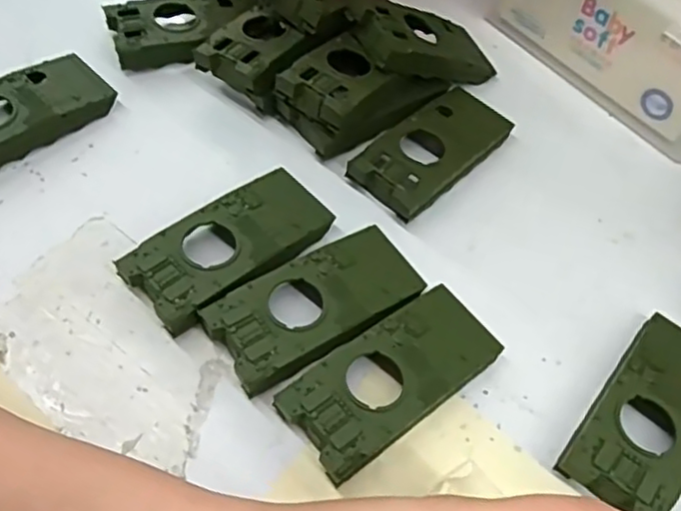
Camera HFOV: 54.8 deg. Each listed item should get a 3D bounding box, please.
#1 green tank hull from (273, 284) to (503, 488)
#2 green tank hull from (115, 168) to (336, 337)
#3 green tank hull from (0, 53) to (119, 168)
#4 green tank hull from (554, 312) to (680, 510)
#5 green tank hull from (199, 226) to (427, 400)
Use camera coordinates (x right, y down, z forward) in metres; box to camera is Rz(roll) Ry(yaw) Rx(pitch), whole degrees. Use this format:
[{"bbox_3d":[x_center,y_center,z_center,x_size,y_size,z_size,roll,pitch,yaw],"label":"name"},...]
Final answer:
[{"bbox_3d":[0.024,0.056,0.303,0.103,0.023,0.047,-32,66,-25],"label":"green tank hull"},{"bbox_3d":[-0.054,-0.005,0.332,0.103,0.021,0.050,-37,69,-27],"label":"green tank hull"},{"bbox_3d":[-0.180,-0.078,0.363,0.044,0.023,0.101,42,61,19],"label":"green tank hull"},{"bbox_3d":[0.146,0.072,0.305,0.046,0.022,0.104,37,60,16],"label":"green tank hull"},{"bbox_3d":[-0.010,0.024,0.317,0.102,0.020,0.050,-29,65,-24],"label":"green tank hull"}]

